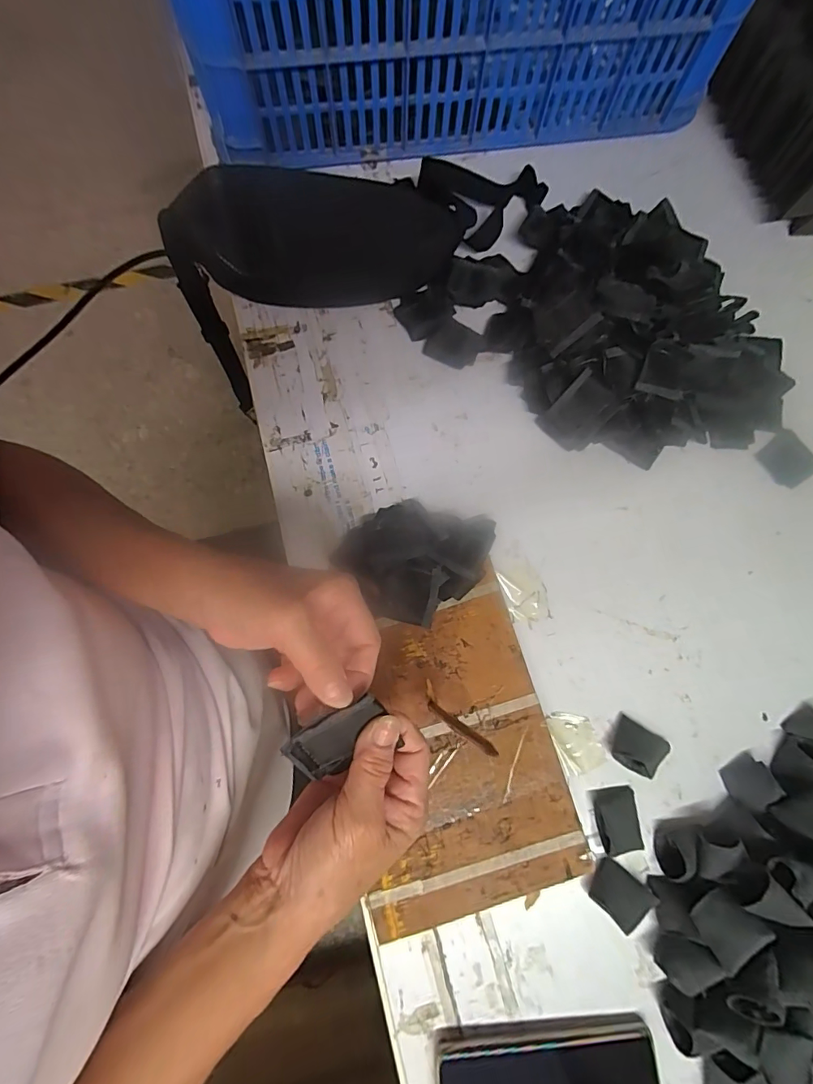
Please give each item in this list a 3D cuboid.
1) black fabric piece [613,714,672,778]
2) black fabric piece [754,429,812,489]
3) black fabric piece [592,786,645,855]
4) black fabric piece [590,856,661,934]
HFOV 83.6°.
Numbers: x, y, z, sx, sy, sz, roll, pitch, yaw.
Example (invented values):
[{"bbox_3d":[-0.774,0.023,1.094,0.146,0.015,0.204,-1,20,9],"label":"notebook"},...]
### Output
[{"bbox_3d":[0.198,0.176,0.388,0.040,0.013,0.037,30,77,6],"label":"black fabric piece"},{"bbox_3d":[0.385,-0.083,0.458,0.050,0.006,0.051,-37,80,-10],"label":"black fabric piece"},{"bbox_3d":[0.173,0.227,0.371,0.034,0.011,0.045,-5,76,-3],"label":"black fabric piece"},{"bbox_3d":[0.168,0.278,0.357,0.047,0.005,0.035,42,79,13],"label":"black fabric piece"}]

